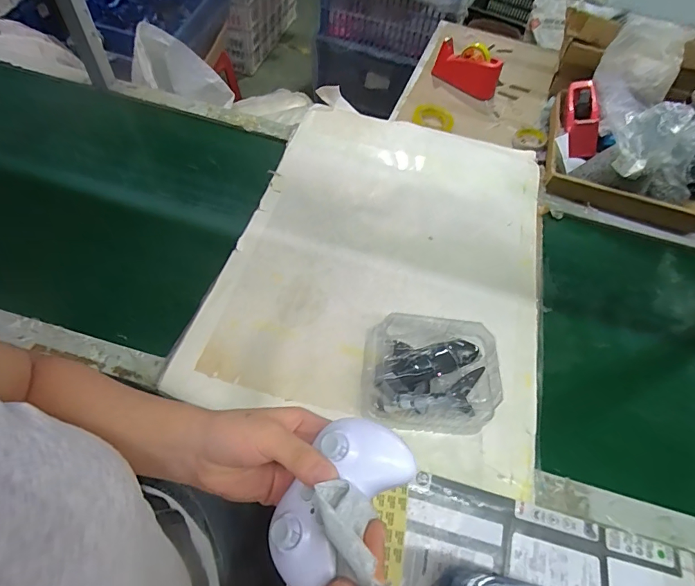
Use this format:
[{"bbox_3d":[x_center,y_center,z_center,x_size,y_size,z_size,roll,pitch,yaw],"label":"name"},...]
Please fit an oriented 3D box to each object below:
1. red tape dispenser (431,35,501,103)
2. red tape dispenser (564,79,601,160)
[{"bbox_3d":[0.350,-0.654,1.178,0.196,0.101,0.086,26,61,9],"label":"red tape dispenser"},{"bbox_3d":[0.575,-0.434,0.999,0.071,0.065,0.202,0,84,-3],"label":"red tape dispenser"}]

